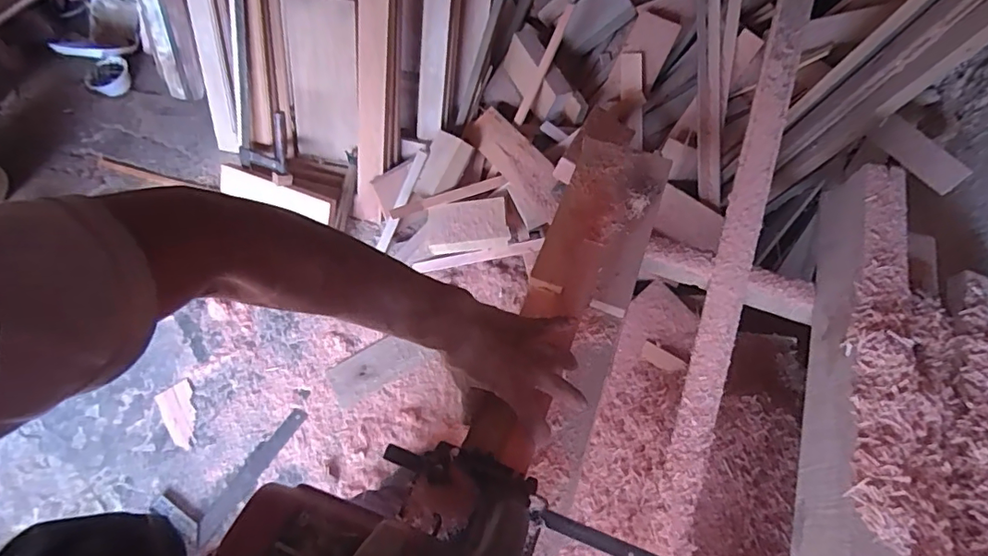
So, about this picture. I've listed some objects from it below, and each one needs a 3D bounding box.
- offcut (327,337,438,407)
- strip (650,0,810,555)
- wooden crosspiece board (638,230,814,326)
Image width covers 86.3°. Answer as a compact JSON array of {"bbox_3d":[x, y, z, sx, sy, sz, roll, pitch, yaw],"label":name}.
[{"bbox_3d":[-0.296,0.227,1.355,0.246,0.021,0.109,-27,67,-15],"label":"offcut"},{"bbox_3d":[0.377,0.007,0.850,0.067,0.035,1.067,16,84,6],"label":"strip"},{"bbox_3d":[0.388,0.000,0.883,0.279,0.048,0.070,17,63,6],"label":"wooden crosspiece board"}]

